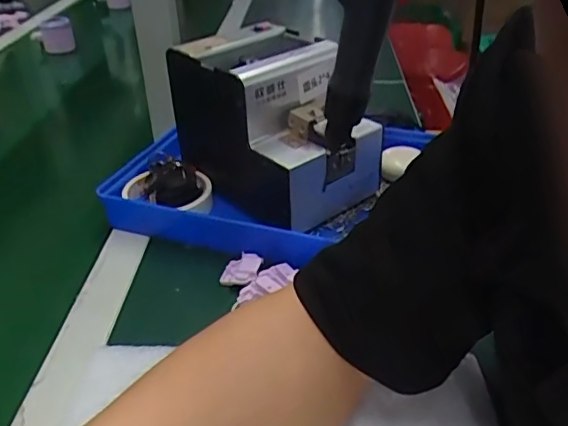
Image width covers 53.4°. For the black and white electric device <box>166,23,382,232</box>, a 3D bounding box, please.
[{"bbox_3d":[-0.005,-0.084,0.561,0.130,0.151,0.191,-26,41,-31],"label":"black and white electric device"}]

